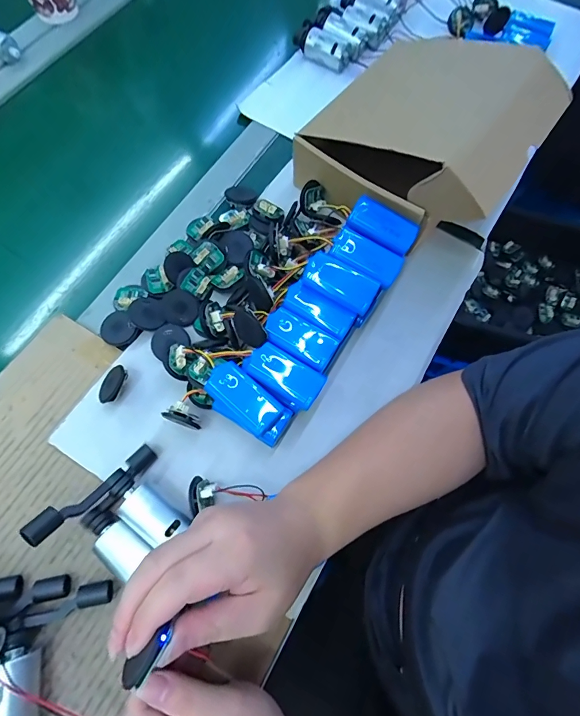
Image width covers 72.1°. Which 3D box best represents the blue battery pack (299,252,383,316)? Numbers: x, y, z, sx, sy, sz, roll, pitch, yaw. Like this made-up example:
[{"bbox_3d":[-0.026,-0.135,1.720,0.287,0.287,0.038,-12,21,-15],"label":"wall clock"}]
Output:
[{"bbox_3d":[0.048,-0.072,0.376,0.069,0.019,0.032,30,72,9],"label":"blue battery pack"}]

